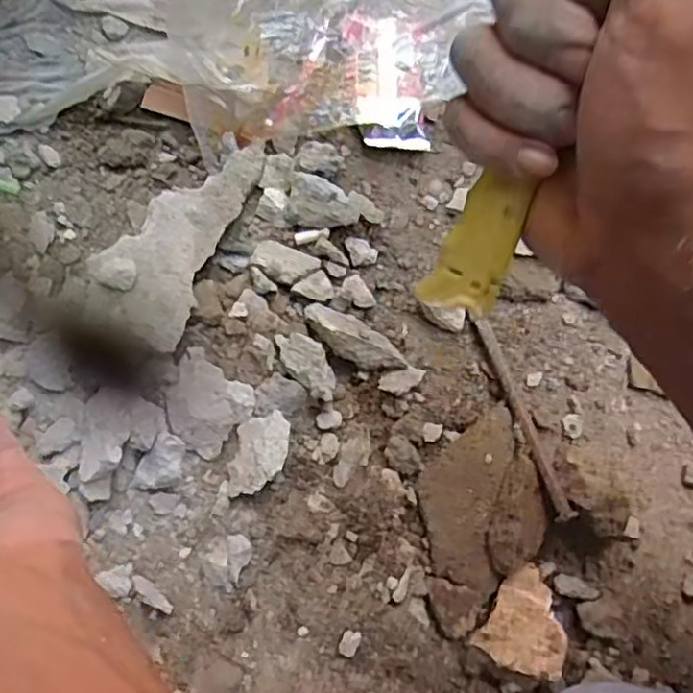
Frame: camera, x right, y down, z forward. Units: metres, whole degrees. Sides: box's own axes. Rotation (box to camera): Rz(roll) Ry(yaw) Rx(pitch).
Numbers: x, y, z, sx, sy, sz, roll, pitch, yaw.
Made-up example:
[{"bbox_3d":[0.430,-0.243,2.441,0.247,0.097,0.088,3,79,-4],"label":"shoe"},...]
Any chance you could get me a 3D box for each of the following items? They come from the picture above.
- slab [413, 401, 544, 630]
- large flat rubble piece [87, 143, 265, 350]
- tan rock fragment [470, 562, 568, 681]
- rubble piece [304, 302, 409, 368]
[{"bbox_3d":[0.089,0.109,0.428,0.078,0.022,0.131,-6,76,-2],"label":"slab"},{"bbox_3d":[-0.115,-0.083,0.448,0.067,0.019,0.166,26,66,-12],"label":"large flat rubble piece"},{"bbox_3d":[0.115,0.174,0.411,0.050,0.024,0.060,39,79,8],"label":"tan rock fragment"},{"bbox_3d":[0.005,-0.006,0.448,0.073,0.019,0.028,30,77,6],"label":"rubble piece"}]

